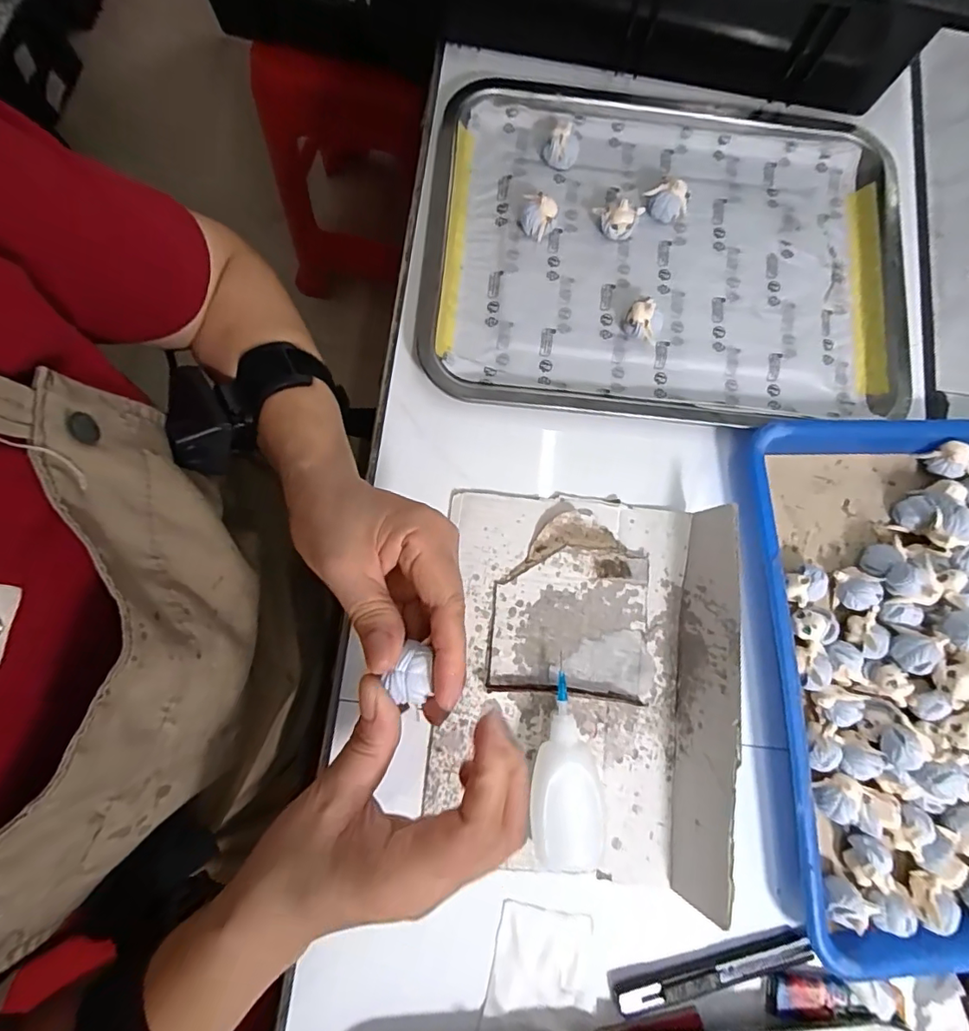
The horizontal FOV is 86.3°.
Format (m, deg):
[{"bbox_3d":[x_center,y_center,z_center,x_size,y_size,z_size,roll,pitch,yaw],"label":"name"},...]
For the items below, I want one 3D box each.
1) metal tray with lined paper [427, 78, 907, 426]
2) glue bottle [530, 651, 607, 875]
[{"bbox_3d":[0.142,-0.205,0.398,0.363,0.024,0.290,5,79,-1],"label":"metal tray with lined paper"},{"bbox_3d":[0.047,0.156,0.311,0.041,0.031,0.119,-2,79,-2],"label":"glue bottle"}]

